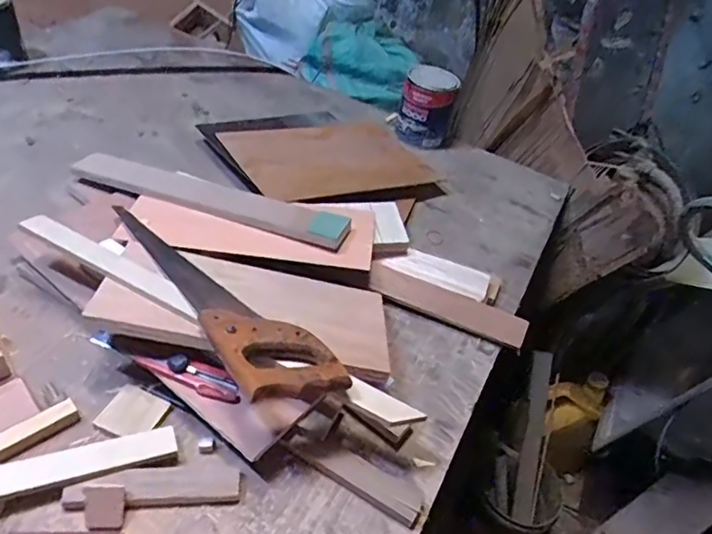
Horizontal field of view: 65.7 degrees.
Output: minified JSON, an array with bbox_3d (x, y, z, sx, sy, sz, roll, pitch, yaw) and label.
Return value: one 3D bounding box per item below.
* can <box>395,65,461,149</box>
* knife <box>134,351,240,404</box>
[{"bbox_3d":[0.140,-0.317,1.097,0.106,0.126,0.127,11,43,4],"label":"can"},{"bbox_3d":[-0.183,0.118,0.616,0.123,0.018,0.032,20,44,13],"label":"knife"}]

